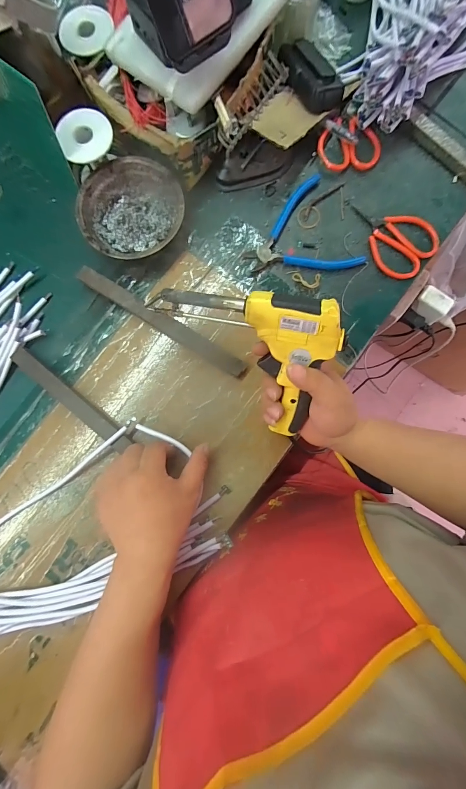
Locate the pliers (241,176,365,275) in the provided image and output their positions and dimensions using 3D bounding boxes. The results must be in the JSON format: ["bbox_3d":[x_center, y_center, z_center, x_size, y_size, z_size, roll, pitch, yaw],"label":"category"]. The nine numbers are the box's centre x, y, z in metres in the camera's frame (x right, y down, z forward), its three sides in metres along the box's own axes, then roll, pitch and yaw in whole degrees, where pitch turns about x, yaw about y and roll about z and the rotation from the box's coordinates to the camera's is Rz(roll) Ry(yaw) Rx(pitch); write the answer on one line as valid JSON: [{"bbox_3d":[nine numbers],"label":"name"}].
[{"bbox_3d":[0.080,-0.199,0.404,0.131,0.008,0.131,-26,85,-2],"label":"pliers"}]

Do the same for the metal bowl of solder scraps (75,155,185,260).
[{"bbox_3d":[-0.124,-0.228,0.400,0.124,0.038,0.120,0,85,1],"label":"metal bowl of solder scraps"}]

